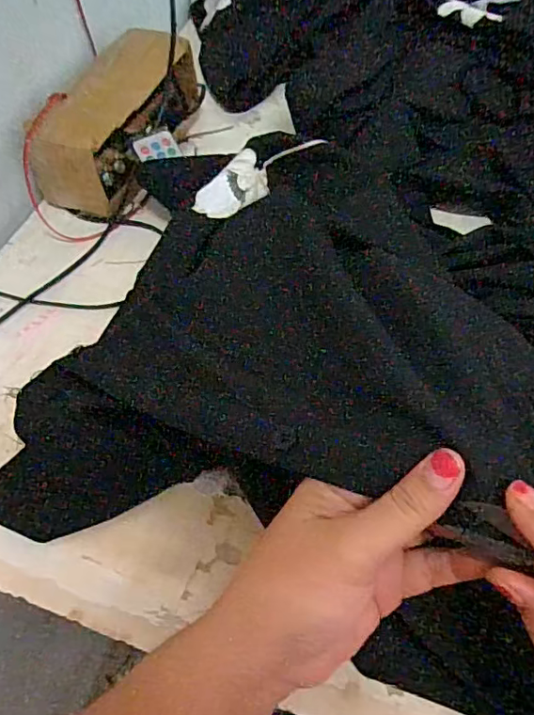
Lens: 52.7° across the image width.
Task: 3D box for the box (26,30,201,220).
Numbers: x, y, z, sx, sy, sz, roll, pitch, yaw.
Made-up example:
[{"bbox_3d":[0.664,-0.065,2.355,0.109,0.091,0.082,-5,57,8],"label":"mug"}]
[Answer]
[{"bbox_3d":[-0.132,-0.219,0.502,0.079,0.080,0.193,23,62,18],"label":"box"}]

